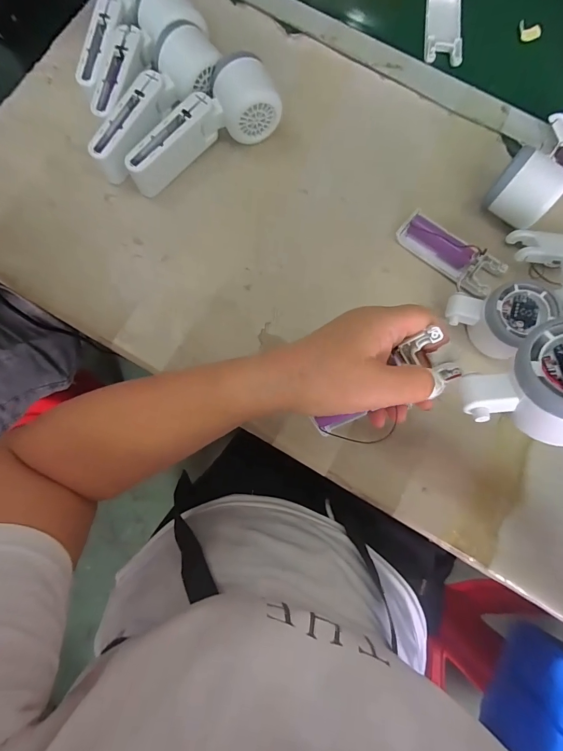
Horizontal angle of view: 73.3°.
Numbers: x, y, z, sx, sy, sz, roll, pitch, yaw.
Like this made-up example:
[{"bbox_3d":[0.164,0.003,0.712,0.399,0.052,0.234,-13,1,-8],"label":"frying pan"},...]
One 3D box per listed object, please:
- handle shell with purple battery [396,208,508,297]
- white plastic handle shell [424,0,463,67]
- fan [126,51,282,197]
[{"bbox_3d":[0.164,-0.119,0.372,0.103,0.019,0.043,37,81,6],"label":"handle shell with purple battery"},{"bbox_3d":[0.185,-0.399,0.430,0.041,0.009,0.103,5,79,0],"label":"white plastic handle shell"},{"bbox_3d":[-0.077,-0.247,0.371,0.171,0.048,0.063,-31,81,-6],"label":"fan"}]

